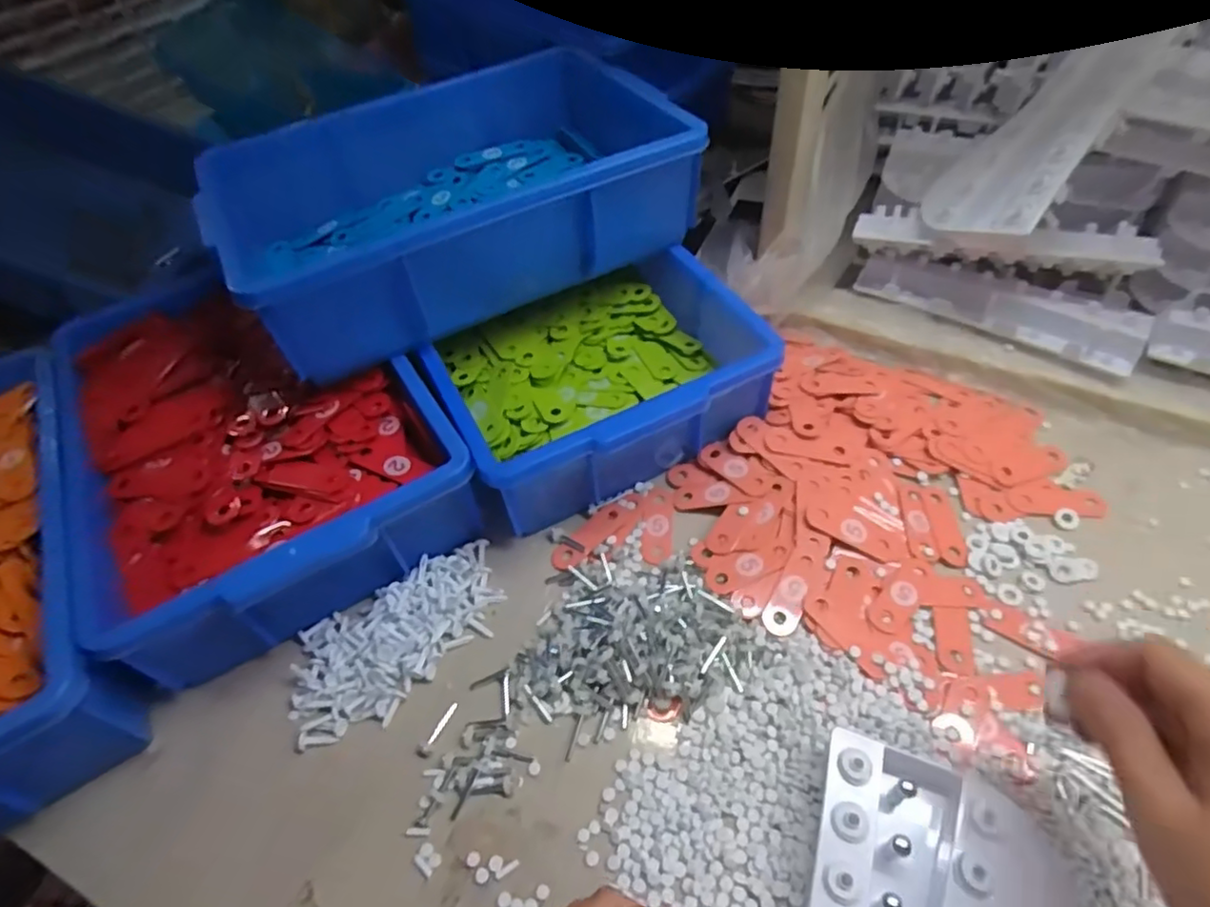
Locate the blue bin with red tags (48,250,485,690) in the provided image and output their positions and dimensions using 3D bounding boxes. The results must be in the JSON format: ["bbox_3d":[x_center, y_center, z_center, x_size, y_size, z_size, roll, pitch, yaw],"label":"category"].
[{"bbox_3d":[-0.275,-0.018,0.509,0.239,0.095,0.353,-29,55,-18],"label":"blue bin with red tags"}]

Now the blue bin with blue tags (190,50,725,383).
[{"bbox_3d":[-0.128,-0.212,0.552,0.346,0.116,0.244,-27,54,-16],"label":"blue bin with blue tags"}]

